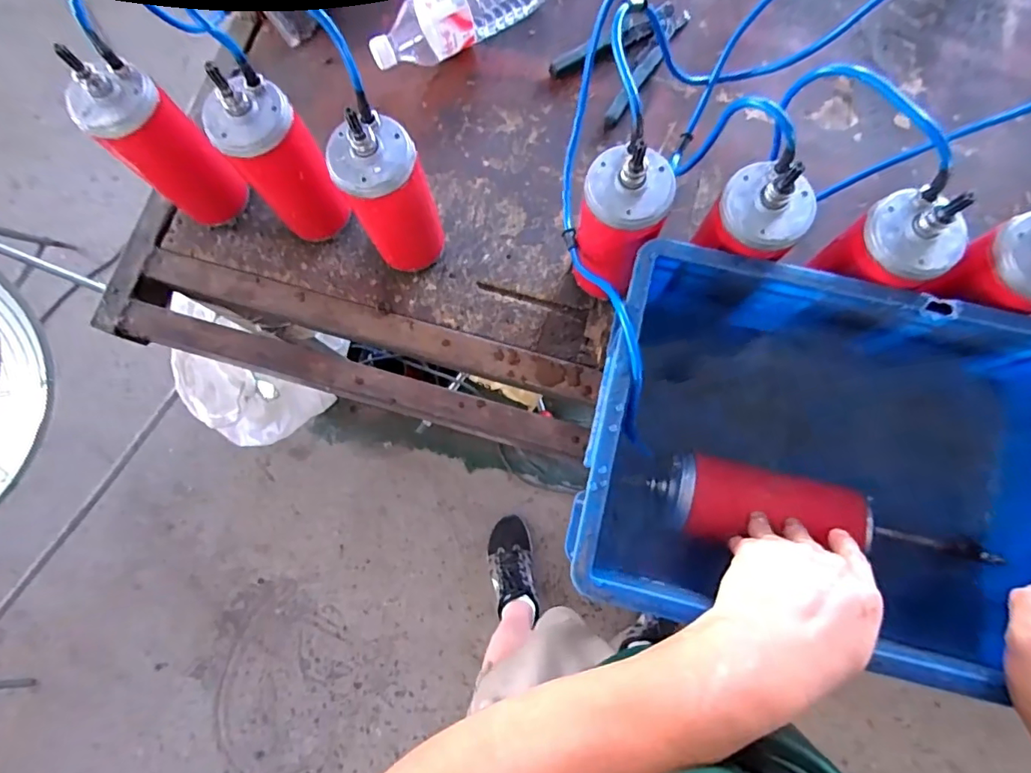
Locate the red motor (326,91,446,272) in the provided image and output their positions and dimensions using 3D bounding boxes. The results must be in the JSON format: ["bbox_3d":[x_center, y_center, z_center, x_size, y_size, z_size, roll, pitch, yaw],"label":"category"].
[{"bbox_3d":[-0.115,-0.178,0.512,0.078,0.196,0.076,-23,80,-3],"label":"red motor"}]

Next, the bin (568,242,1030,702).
[{"bbox_3d":[0.268,0.065,0.463,0.396,0.130,0.293,12,80,4],"label":"bin"}]

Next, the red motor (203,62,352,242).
[{"bbox_3d":[-0.227,-0.213,0.528,0.075,0.198,0.077,-27,80,-4],"label":"red motor"}]

